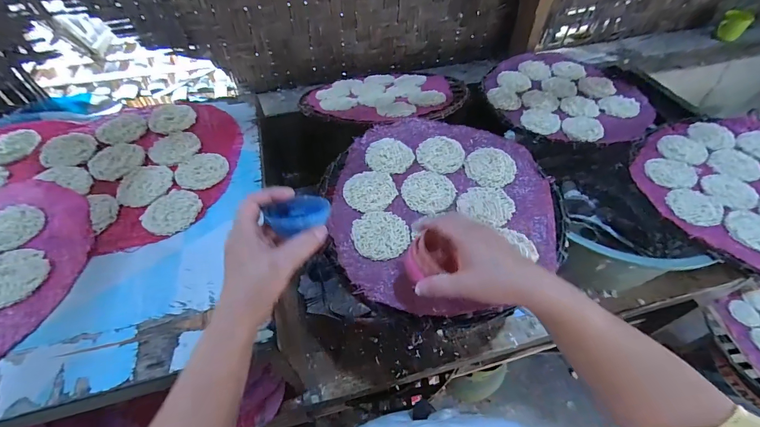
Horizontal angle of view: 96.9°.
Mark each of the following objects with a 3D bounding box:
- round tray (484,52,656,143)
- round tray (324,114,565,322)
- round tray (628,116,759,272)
[{"bbox_3d":[0.422,-0.278,0.787,0.329,0.024,0.354,0,54,0],"label":"round tray"},{"bbox_3d":[0.091,-0.021,0.508,0.338,0.019,0.357,0,54,0],"label":"round tray"},{"bbox_3d":[0.685,-0.044,0.595,0.411,0.038,0.381,0,54,0],"label":"round tray"}]

